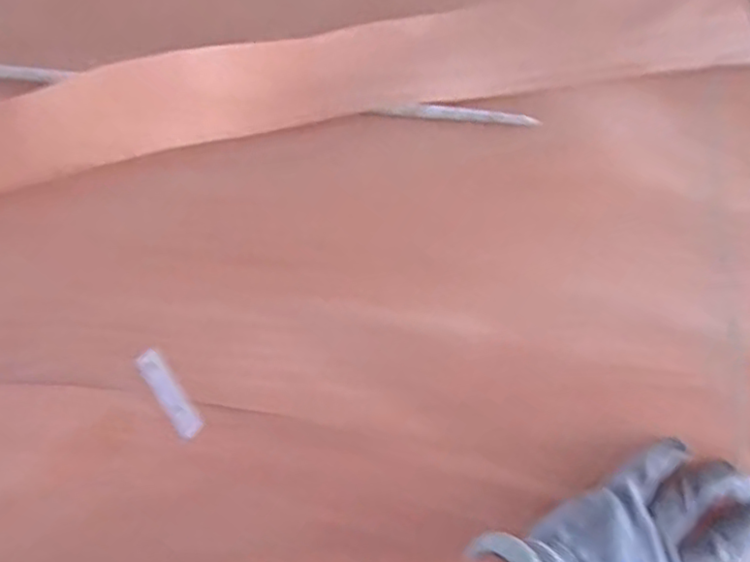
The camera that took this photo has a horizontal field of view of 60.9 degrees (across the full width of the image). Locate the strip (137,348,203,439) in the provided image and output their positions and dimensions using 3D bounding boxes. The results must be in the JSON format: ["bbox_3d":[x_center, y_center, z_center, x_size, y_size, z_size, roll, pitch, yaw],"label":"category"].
[{"bbox_3d":[-0.128,0.069,0.395,0.014,0.004,0.062,-36,74,-10],"label":"strip"}]

